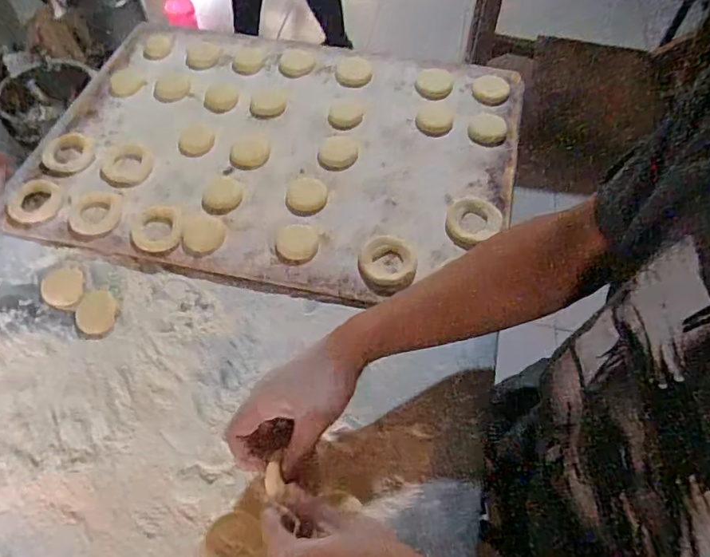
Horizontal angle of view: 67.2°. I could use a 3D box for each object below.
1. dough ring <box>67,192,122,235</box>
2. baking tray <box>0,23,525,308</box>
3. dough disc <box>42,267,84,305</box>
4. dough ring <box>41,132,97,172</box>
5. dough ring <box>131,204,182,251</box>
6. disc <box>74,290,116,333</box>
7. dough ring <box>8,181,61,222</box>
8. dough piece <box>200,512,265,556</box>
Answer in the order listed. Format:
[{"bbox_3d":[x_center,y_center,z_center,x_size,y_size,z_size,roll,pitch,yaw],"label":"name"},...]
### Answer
[{"bbox_3d":[-0.312,-0.080,0.645,0.058,0.010,0.062,0,58,-1],"label":"dough ring"},{"bbox_3d":[-0.108,-0.183,0.718,0.616,0.018,0.434,13,59,7],"label":"baking tray"},{"bbox_3d":[-0.330,0.007,0.602,0.044,0.004,0.047,0,58,-1],"label":"dough disc"},{"bbox_3d":[-0.374,-0.165,0.698,0.064,0.007,0.065,0,58,-1],"label":"dough ring"},{"bbox_3d":[-0.236,-0.062,0.636,0.058,0.007,0.065,-6,58,-4],"label":"dough ring"},{"bbox_3d":[-0.285,0.036,0.587,0.041,0.005,0.050,-8,58,-6],"label":"disc"},{"bbox_3d":[-0.393,-0.096,0.654,0.062,0.006,0.066,0,58,-1],"label":"dough ring"},{"bbox_3d":[-0.106,0.233,0.459,0.051,0.012,0.054,-14,59,-9],"label":"dough piece"}]

